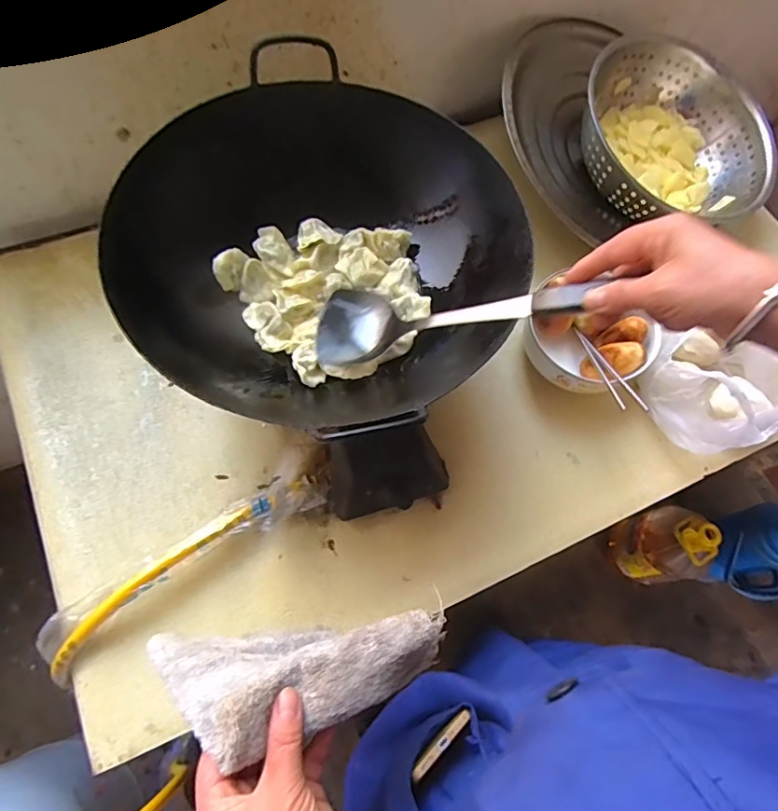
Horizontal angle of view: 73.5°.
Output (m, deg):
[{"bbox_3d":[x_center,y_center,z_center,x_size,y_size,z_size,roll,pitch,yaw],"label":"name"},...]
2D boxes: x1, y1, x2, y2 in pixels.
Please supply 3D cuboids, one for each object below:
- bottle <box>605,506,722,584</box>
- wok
[{"bbox_3d":[0.638,0.328,1.219,0.144,0.306,0.163,-5,68,-4],"label":"bottle"},{"bbox_3d":[-0.087,-0.175,0.612,0.385,0.145,0.422,1,68,-1],"label":"wok"}]

